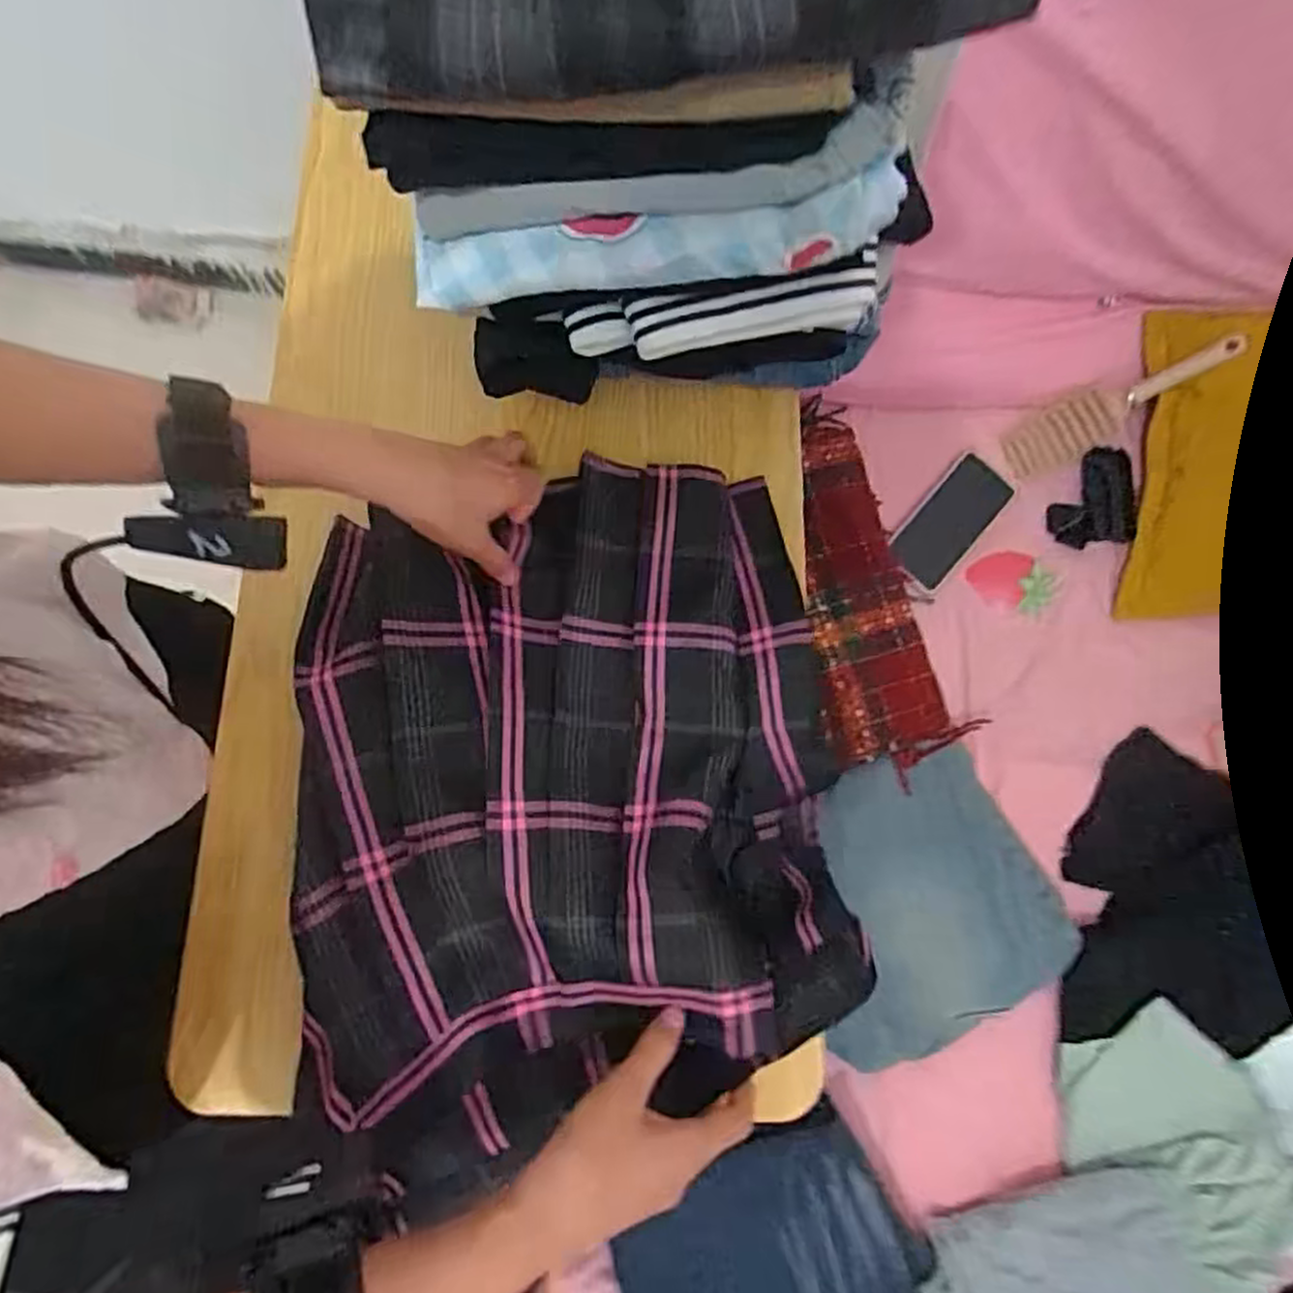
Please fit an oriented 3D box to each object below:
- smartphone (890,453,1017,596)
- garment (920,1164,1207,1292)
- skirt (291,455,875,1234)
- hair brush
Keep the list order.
[{"bbox_3d":[0.347,-0.142,0.875,0.076,0.007,0.157,40,88,0],"label":"smartphone"},{"bbox_3d":[0.372,0.566,0.668,0.248,0.060,0.155,-14,77,-4],"label":"garment"},{"bbox_3d":[-0.045,0.084,0.472,0.317,0.068,0.415,-5,76,-2],"label":"skirt"},{"bbox_3d":[0.522,-0.269,0.848,0.239,0.032,0.061,-25,76,25],"label":"hair brush"}]

